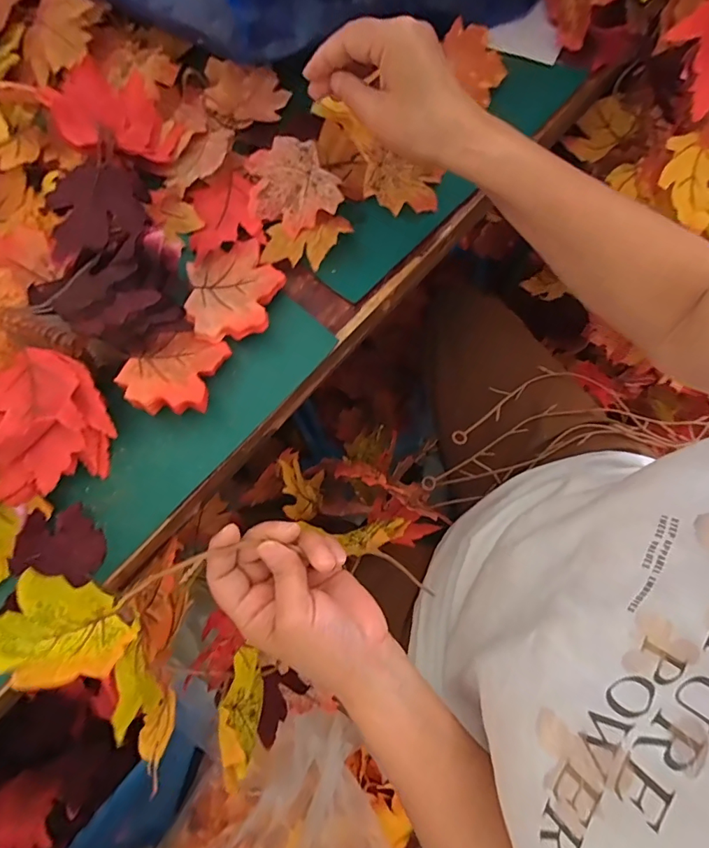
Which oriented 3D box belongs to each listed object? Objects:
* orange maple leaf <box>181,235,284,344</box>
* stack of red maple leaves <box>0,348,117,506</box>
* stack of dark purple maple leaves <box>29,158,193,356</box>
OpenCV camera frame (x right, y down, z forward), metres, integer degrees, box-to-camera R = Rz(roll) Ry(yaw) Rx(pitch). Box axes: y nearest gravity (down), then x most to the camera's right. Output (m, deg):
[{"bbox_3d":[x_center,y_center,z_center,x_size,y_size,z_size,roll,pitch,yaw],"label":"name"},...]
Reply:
[{"bbox_3d":[-0.099,-0.114,0.392,0.078,0.016,0.092,-6,75,1],"label":"orange maple leaf"},{"bbox_3d":[-0.230,-0.002,0.347,0.086,0.047,0.097,-26,75,-5],"label":"stack of red maple leaves"},{"bbox_3d":[-0.201,-0.134,0.372,0.101,0.041,0.164,-21,75,-4],"label":"stack of dark purple maple leaves"}]

